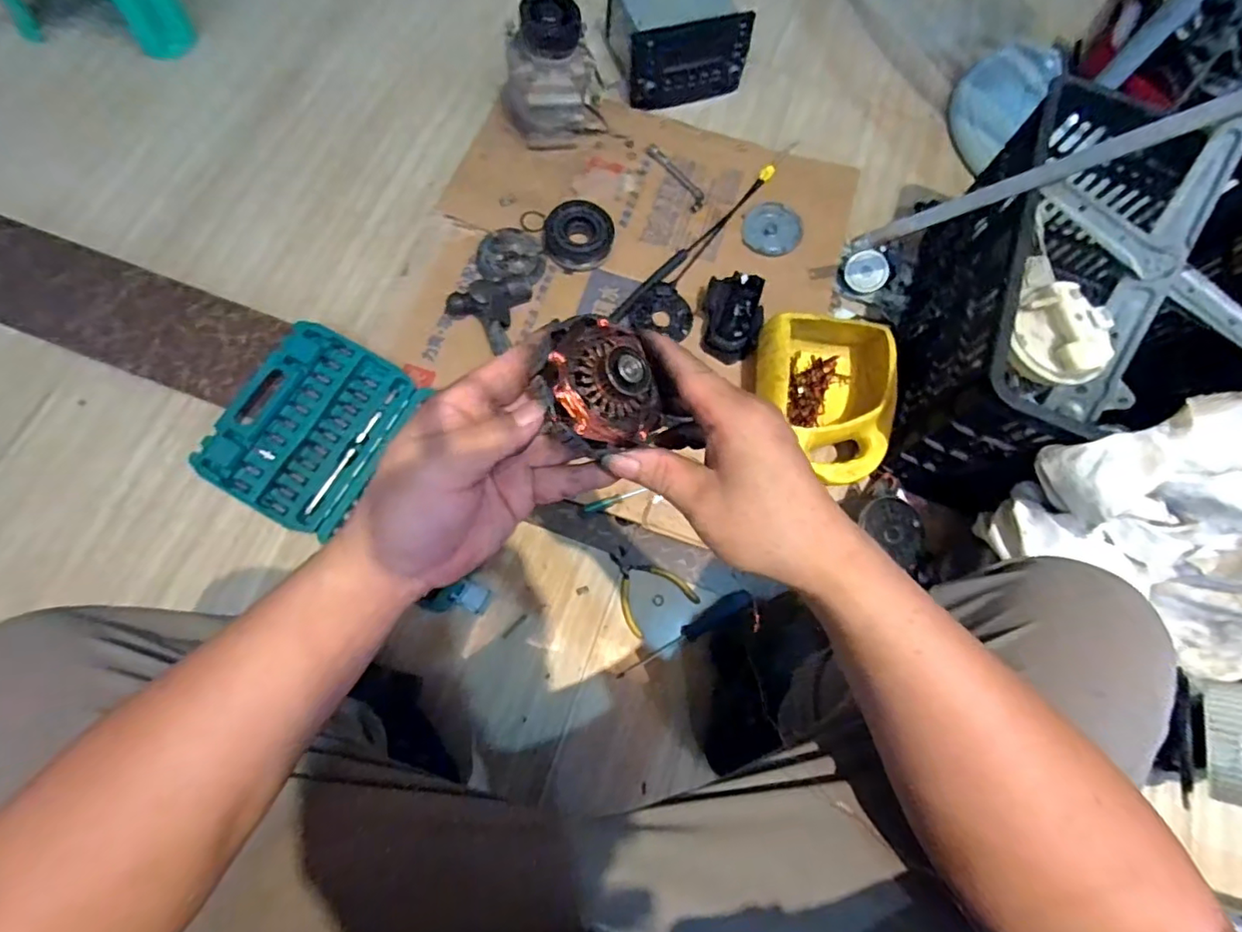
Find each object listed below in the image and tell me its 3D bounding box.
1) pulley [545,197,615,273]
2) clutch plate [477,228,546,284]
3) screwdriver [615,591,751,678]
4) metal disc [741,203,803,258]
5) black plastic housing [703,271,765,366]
[{"bbox_3d":[-0.066,-0.362,0.910,0.112,0.046,0.095,-16,73,-7],"label":"pulley"},{"bbox_3d":[-0.168,-0.324,0.893,0.101,0.020,0.105,1,73,-4],"label":"clutch plate"},{"bbox_3d":[0.084,0.218,0.753,0.196,0.023,0.024,-28,77,-12],"label":"screwdriver"},{"bbox_3d":[0.247,-0.390,0.947,0.107,0.006,0.097,-36,79,-14],"label":"metal disc"},{"bbox_3d":[0.165,-0.220,0.857,0.080,0.055,0.129,6,73,-3],"label":"black plastic housing"}]

